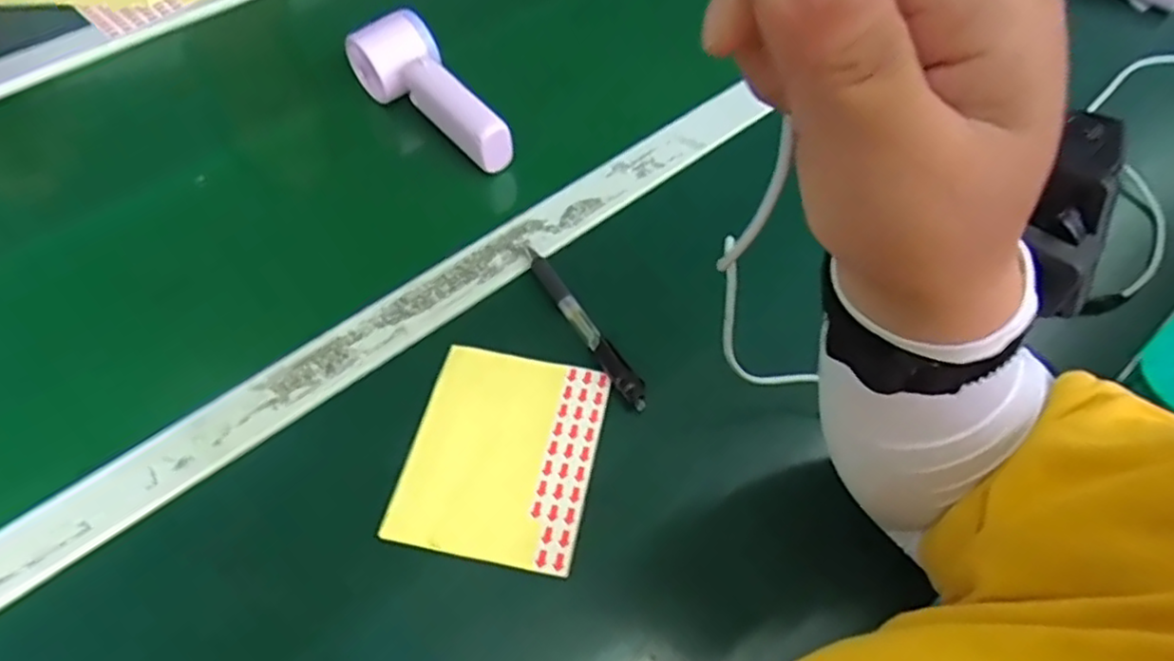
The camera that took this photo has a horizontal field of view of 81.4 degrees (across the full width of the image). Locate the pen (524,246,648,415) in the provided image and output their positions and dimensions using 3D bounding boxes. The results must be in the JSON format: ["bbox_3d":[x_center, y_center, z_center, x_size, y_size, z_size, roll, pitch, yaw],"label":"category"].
[{"bbox_3d":[-0.004,-0.005,0.428,0.013,0.010,0.136,-27,60,-18],"label":"pen"}]

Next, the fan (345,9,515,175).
[{"bbox_3d":[-0.122,-0.180,0.521,0.060,0.046,0.156,-29,60,-19],"label":"fan"}]

